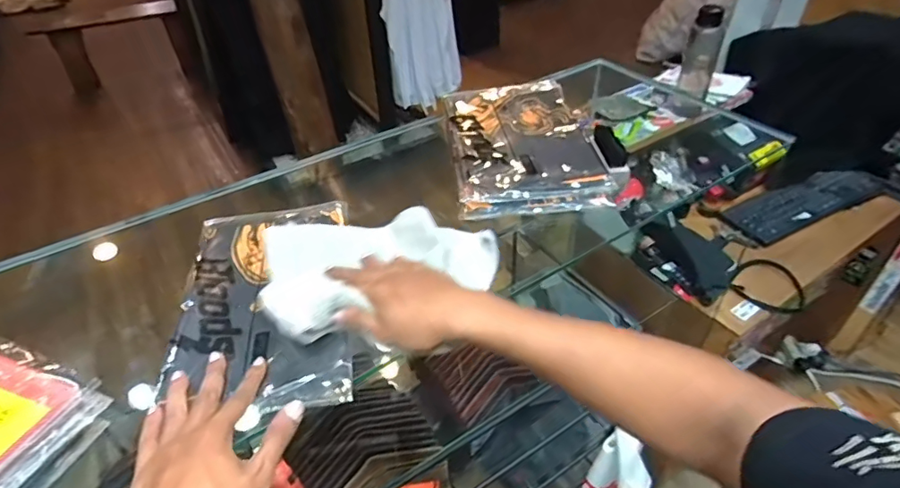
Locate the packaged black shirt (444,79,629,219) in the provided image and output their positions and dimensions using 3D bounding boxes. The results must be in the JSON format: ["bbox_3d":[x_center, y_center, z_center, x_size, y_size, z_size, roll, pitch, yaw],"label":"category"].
[{"bbox_3d":[0.107,-0.156,0.767,0.212,0.034,0.316,-6,41,-3],"label":"packaged black shirt"}]

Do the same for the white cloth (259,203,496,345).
[{"bbox_3d":[-0.081,0.003,0.578,0.254,0.049,0.197,-18,43,-17],"label":"white cloth"}]

